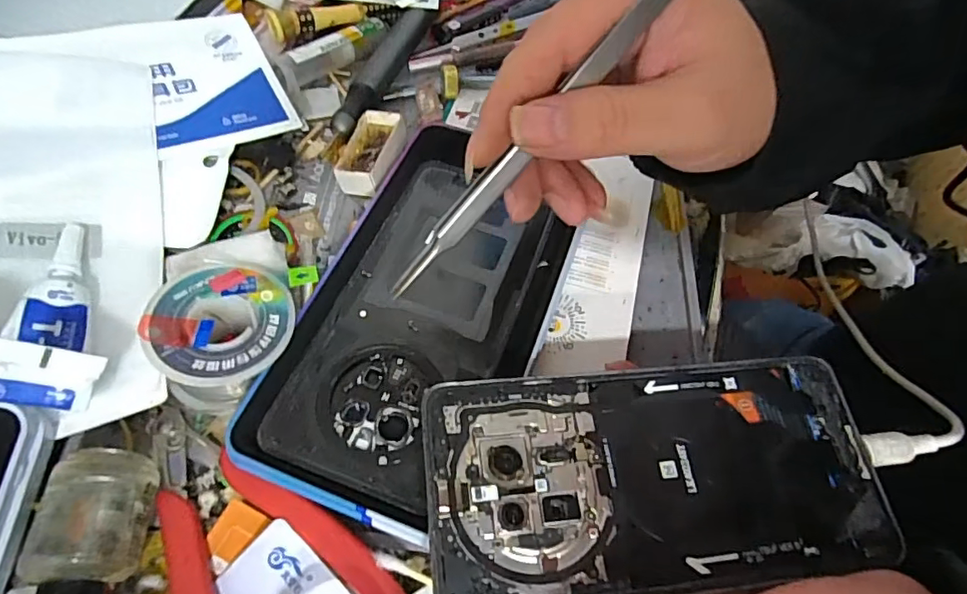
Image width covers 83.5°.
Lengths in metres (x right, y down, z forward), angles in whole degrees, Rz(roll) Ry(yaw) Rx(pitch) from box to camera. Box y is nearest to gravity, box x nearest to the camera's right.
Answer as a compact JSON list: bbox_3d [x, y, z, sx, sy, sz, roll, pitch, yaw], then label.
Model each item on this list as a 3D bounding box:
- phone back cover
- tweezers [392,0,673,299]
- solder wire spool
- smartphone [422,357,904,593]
[{"bbox_3d":[-0.023,0.001,0.237,0.098,0.013,0.182,17,60,6],"label":"phone back cover"},{"bbox_3d":[0.017,-0.056,0.188,0.151,0.006,0.008,-46,67,15],"label":"tweezers"},{"bbox_3d":[-0.102,0.012,0.213,0.053,0.018,0.054,2,59,-3],"label":"solder wire spool"},{"bbox_3d":[0.060,0.059,0.186,0.157,0.006,0.073,-4,60,-10],"label":"smartphone"}]

